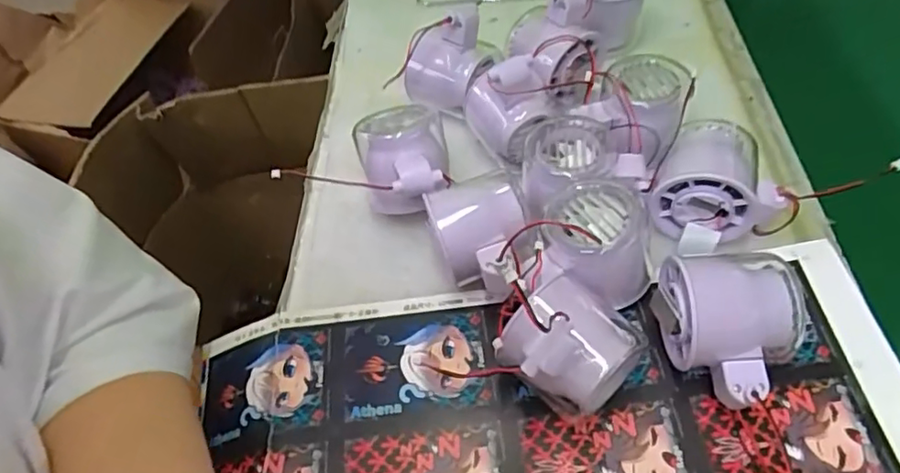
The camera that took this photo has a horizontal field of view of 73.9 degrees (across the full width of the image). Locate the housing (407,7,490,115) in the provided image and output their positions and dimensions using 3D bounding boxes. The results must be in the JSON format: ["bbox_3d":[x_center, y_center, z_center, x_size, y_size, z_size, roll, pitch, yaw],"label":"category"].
[{"bbox_3d":[-0.001,-0.135,0.450,0.061,0.070,0.049,17,55,17],"label":"housing"}]

